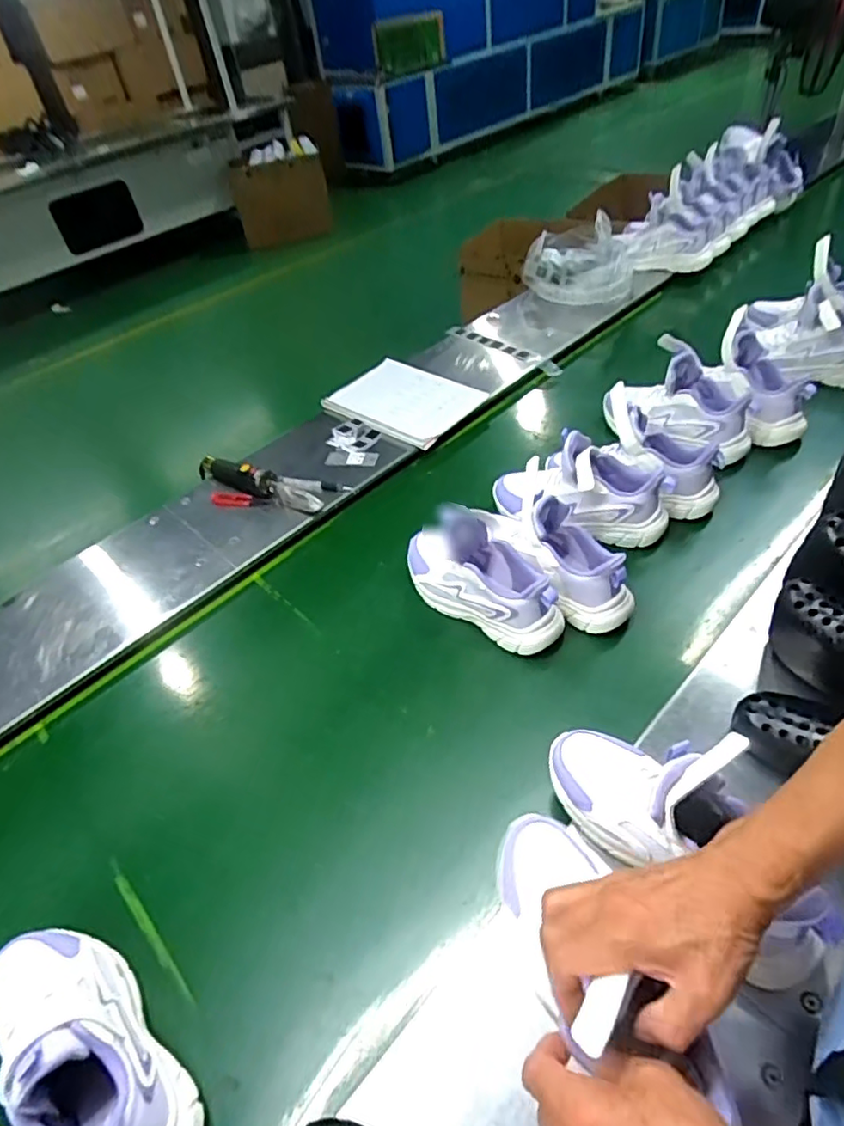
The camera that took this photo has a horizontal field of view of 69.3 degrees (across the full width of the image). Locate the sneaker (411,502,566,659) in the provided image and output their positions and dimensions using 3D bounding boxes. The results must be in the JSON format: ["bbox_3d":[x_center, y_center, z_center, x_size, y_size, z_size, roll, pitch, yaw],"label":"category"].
[{"bbox_3d":[0.076,0.013,0.782,0.232,0.115,0.096,31,58,31],"label":"sneaker"}]

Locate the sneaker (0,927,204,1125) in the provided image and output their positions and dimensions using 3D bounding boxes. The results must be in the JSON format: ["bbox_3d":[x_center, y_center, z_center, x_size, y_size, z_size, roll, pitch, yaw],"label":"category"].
[{"bbox_3d":[-0.272,0.379,0.486,0.243,0.124,0.084,27,56,28],"label":"sneaker"}]

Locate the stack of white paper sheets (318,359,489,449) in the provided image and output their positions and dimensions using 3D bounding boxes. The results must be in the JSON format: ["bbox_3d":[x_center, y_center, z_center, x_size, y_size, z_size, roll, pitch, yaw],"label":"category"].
[{"bbox_3d":[-0.035,-0.314,1.156,0.256,0.017,0.197,28,56,29],"label":"stack of white paper sheets"}]

